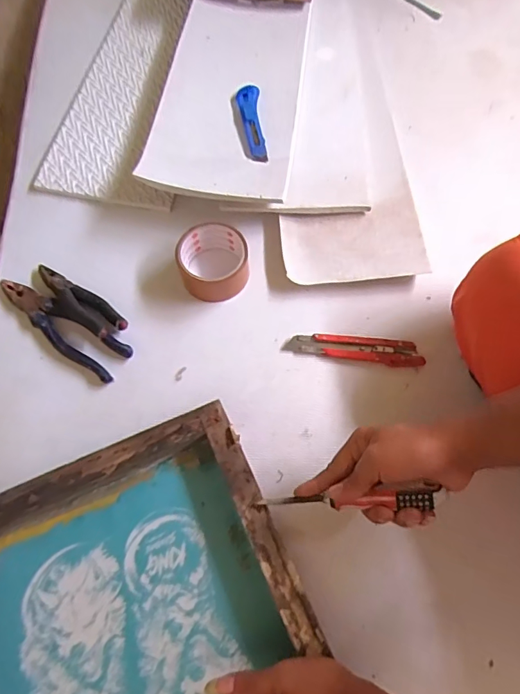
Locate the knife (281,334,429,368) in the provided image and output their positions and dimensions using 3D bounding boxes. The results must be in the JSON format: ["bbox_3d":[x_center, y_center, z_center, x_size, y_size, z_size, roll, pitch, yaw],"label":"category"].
[{"bbox_3d":[0.115,0.002,0.563,0.166,0.018,0.030,7,71,1],"label":"knife"}]

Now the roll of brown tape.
[{"bbox_3d":[-0.060,-0.109,0.582,0.087,0.043,0.091,0,68,0],"label":"roll of brown tape"}]

